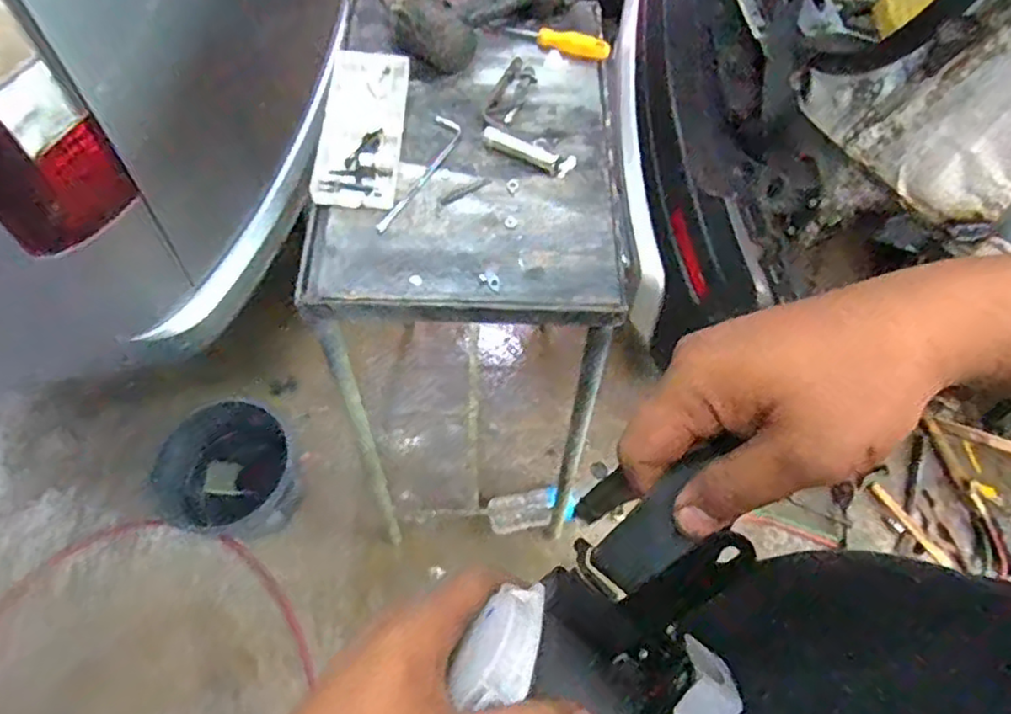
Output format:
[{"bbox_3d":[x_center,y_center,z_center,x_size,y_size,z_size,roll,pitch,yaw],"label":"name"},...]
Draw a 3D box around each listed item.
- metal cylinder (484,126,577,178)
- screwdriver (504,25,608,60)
[{"bbox_3d":[0.024,-0.230,0.749,0.109,0.014,0.025,26,68,10],"label":"metal cylinder"},{"bbox_3d":[0.066,-0.396,0.834,0.130,0.018,0.026,19,67,7],"label":"screwdriver"}]

